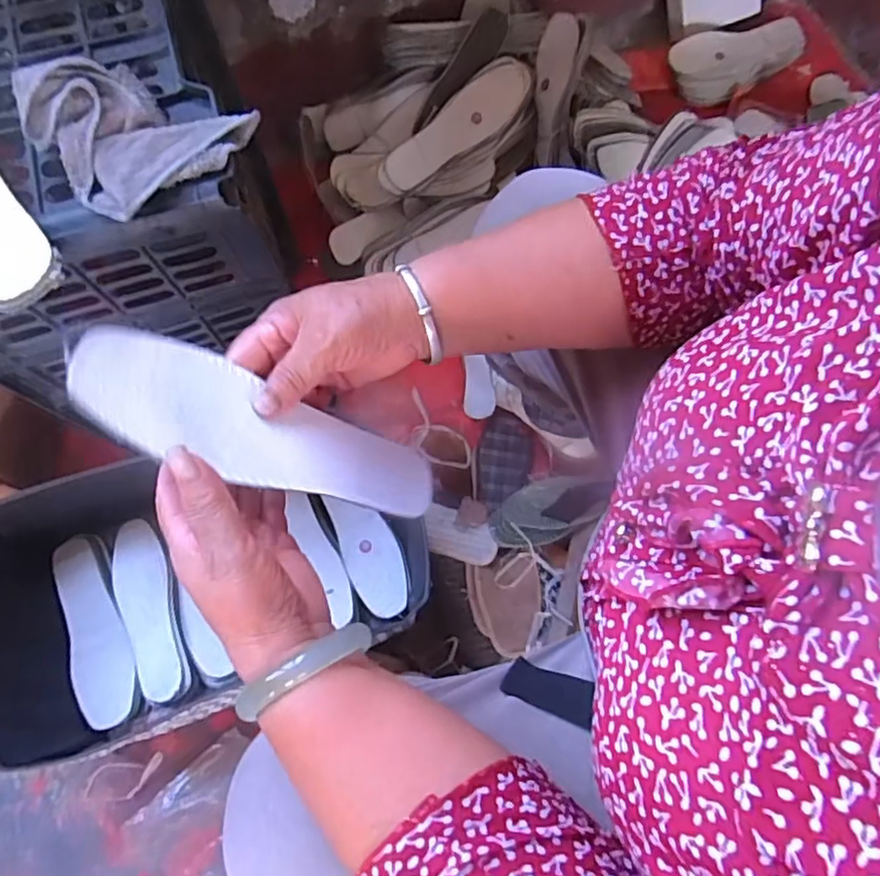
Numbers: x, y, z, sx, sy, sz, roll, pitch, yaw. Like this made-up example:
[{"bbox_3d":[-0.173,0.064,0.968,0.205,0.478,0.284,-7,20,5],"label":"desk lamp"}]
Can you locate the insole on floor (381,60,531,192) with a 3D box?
[{"bbox_3d":[0.022,-0.441,0.884,0.246,0.012,0.073,-35,120,5],"label":"insole on floor"}]

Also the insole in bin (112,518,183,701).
[{"bbox_3d":[-0.369,0.213,0.780,0.065,0.016,0.226,-18,74,-5],"label":"insole in bin"}]

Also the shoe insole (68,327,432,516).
[{"bbox_3d":[-0.093,-0.001,0.359,0.213,0.005,0.064,26,55,-29],"label":"shoe insole"}]

